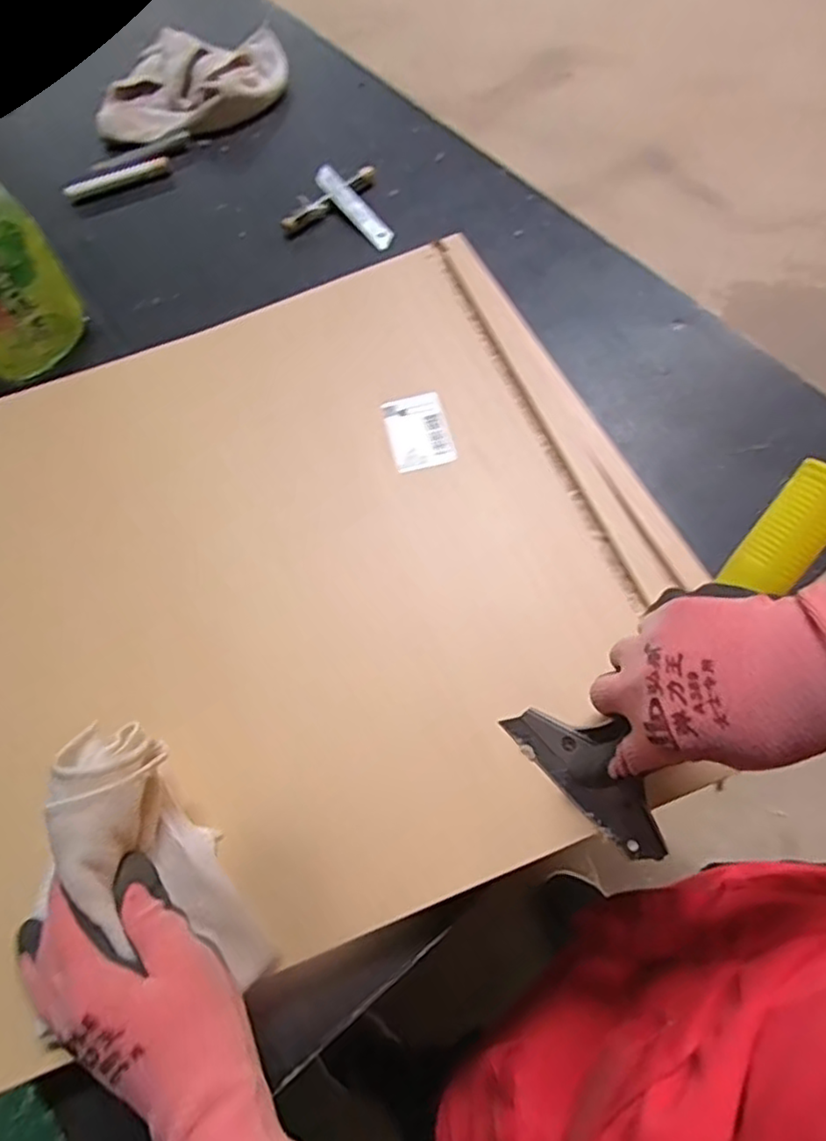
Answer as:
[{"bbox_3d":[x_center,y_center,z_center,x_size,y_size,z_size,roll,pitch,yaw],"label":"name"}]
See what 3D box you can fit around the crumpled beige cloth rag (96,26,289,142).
[{"bbox_3d":[-0.225,-0.498,0.661,0.183,0.027,0.132,-5,67,0],"label":"crumpled beige cloth rag"}]

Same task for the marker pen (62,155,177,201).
[{"bbox_3d":[-0.284,-0.378,0.629,0.103,0.013,0.017,-27,69,-9],"label":"marker pen"}]

